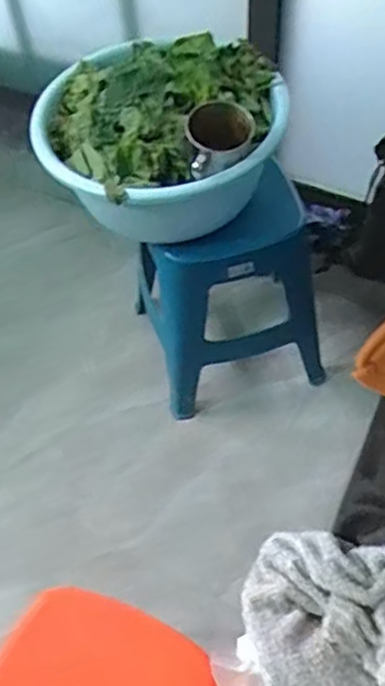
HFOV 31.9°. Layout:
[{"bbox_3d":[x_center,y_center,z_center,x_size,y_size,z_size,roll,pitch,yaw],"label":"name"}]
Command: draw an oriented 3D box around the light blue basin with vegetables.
[{"bbox_3d":[-0.043,-0.356,1.164,0.402,0.195,0.342,-23,57,-12],"label":"light blue basin with vegetables"}]

